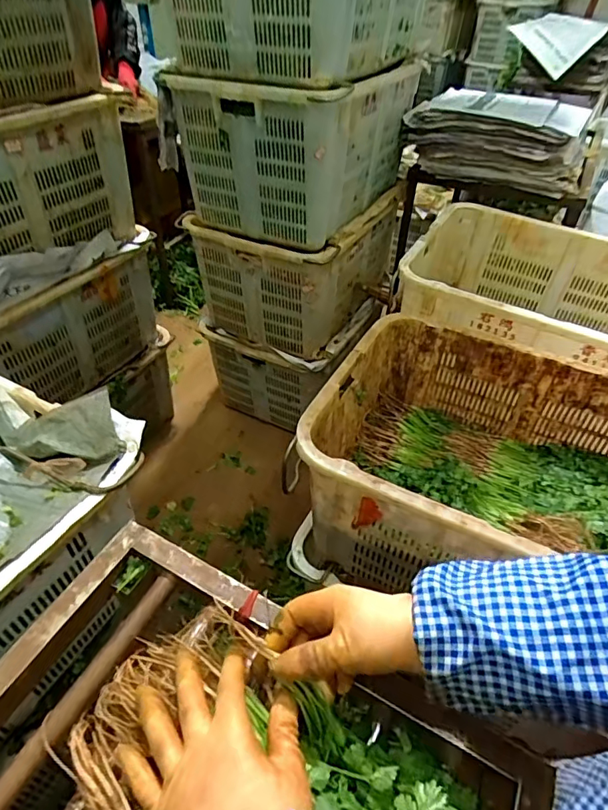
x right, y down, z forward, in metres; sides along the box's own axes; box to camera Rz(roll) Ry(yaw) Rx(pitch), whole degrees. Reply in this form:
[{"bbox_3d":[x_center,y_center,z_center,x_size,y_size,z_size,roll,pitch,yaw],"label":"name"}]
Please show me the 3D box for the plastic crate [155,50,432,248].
[{"bbox_3d":[-0.010,-0.703,1.295,0.415,0.350,0.528,23,47,21],"label":"plastic crate"}]

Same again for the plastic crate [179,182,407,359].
[{"bbox_3d":[0.000,-0.469,1.557,0.436,0.359,0.575,23,47,21],"label":"plastic crate"}]

